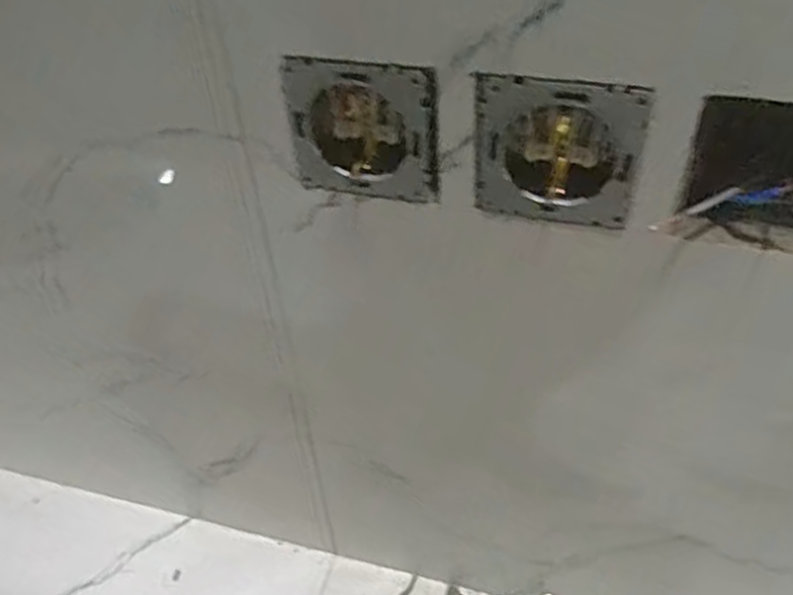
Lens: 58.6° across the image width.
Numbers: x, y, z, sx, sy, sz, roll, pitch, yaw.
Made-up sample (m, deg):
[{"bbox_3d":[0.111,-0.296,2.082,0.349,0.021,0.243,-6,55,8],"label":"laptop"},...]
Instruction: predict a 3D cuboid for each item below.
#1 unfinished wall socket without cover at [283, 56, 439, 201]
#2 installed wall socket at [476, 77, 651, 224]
[{"bbox_3d":[-0.015,-0.083,0.347,0.072,0.073,0.019,7,45,11],"label":"unfinished wall socket without cover"},{"bbox_3d":[0.075,-0.069,0.325,0.072,0.071,0.022,11,46,15],"label":"installed wall socket"}]

